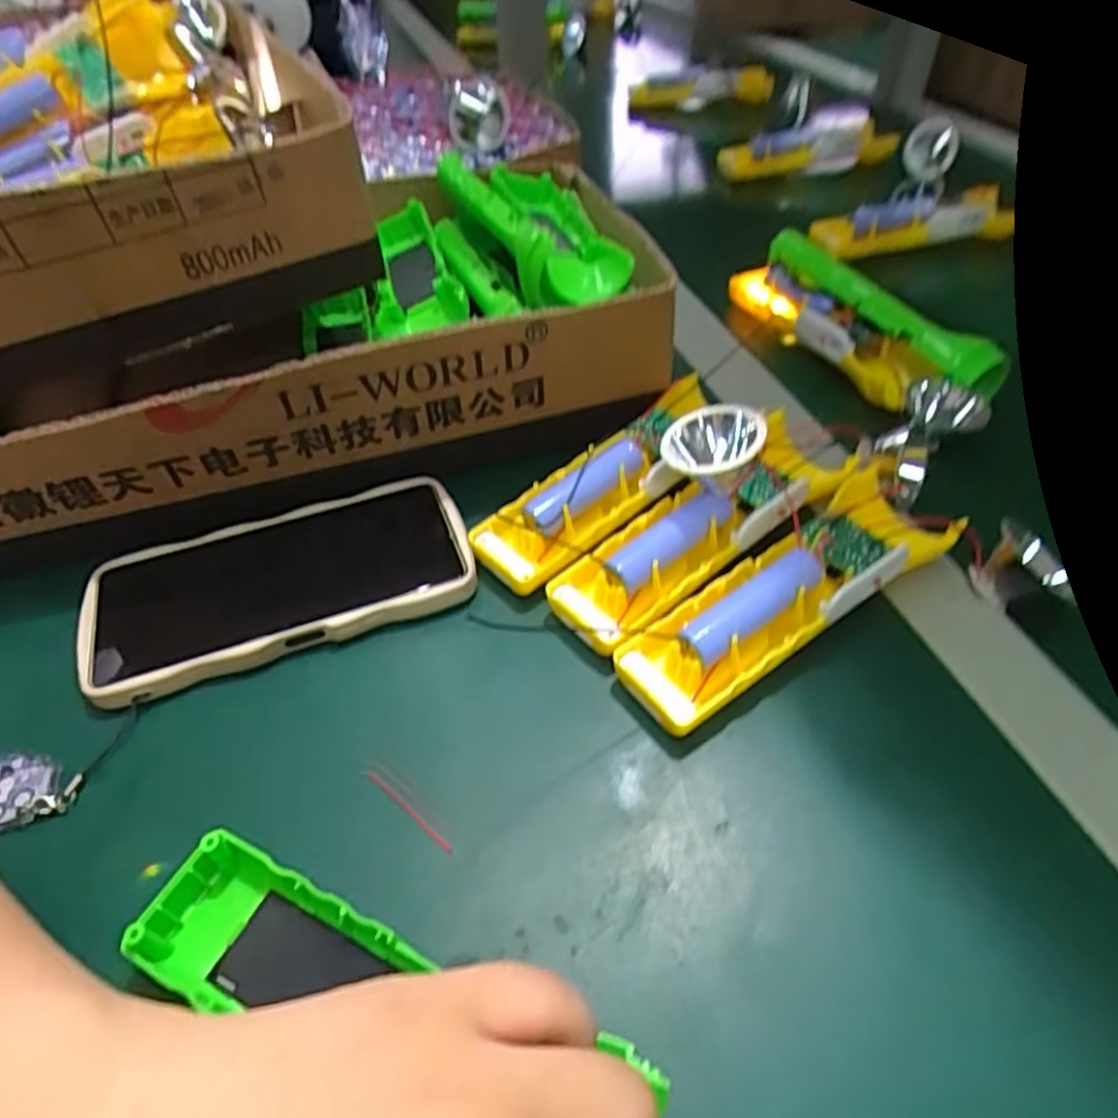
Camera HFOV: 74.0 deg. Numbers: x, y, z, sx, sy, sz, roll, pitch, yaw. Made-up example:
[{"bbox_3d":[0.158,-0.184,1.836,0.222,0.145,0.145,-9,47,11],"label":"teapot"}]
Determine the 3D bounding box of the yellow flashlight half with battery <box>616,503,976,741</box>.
[{"bbox_3d":[0.095,0.018,0.310,0.150,0.037,0.041,-27,51,-22],"label":"yellow flashlight half with battery"}]

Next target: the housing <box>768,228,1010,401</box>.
[{"bbox_3d":[0.195,-0.150,0.444,0.035,0.036,0.166,-25,50,-21],"label":"housing"}]

